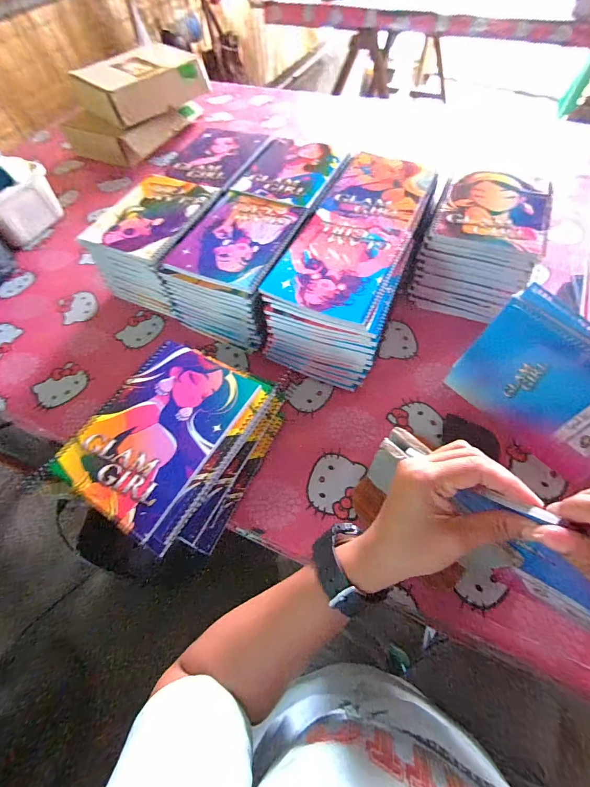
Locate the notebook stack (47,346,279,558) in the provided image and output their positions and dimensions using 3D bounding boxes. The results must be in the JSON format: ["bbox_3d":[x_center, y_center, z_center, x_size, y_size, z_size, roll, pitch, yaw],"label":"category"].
[{"bbox_3d":[-0.137,0.060,0.425,0.178,0.105,0.222,22,63,15],"label":"notebook stack"}]

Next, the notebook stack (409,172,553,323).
[{"bbox_3d":[0.298,-0.244,0.557,0.158,0.125,0.199,19,62,13],"label":"notebook stack"}]

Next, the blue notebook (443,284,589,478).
[{"bbox_3d":[0.309,-0.007,0.405,0.015,0.159,0.201,-21,57,-36],"label":"blue notebook"}]

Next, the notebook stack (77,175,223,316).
[{"bbox_3d":[-0.233,-0.266,0.609,0.162,0.129,0.206,20,63,14],"label":"notebook stack"}]

